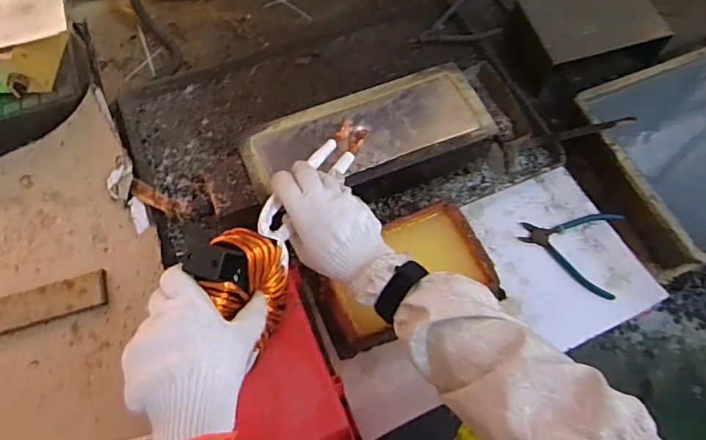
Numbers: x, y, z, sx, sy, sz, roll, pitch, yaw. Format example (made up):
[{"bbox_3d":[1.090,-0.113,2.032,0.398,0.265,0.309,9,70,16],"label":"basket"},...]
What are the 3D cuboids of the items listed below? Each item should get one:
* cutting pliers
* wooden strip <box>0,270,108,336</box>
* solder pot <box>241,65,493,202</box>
[{"bbox_3d":[0.302,0.040,0.680,0.130,0.021,0.116,11,74,9],"label":"cutting pliers"},{"bbox_3d":[-0.489,0.134,0.660,0.301,0.014,0.055,-15,65,-7],"label":"wooden strip"},{"bbox_3d":[0.025,-0.103,0.700,0.327,0.084,0.144,-22,66,-10],"label":"solder pot"}]

